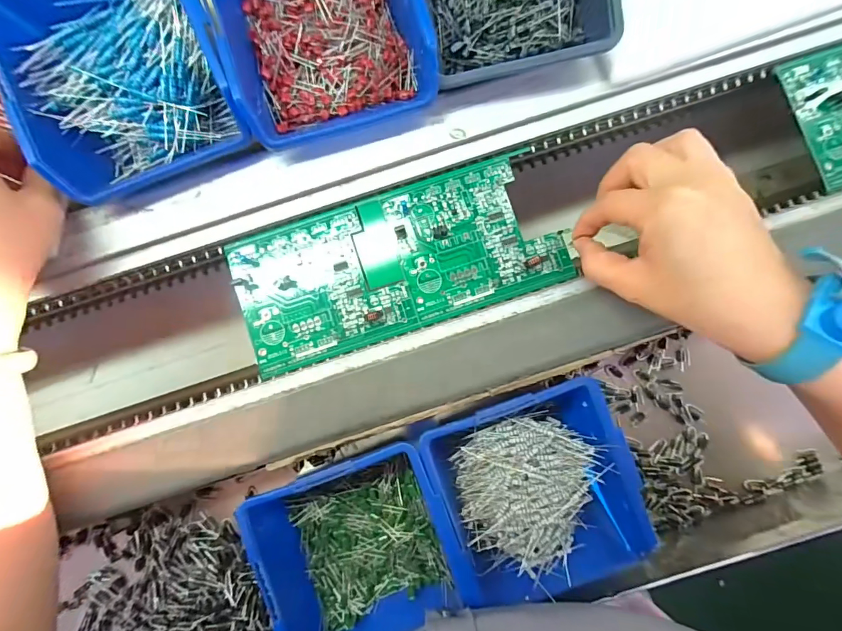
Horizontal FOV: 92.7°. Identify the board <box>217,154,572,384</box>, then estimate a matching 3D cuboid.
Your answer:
[{"bbox_3d":[-0.014,-0.037,0.275,0.219,0.009,0.096,-16,90,-1],"label":"board"}]

